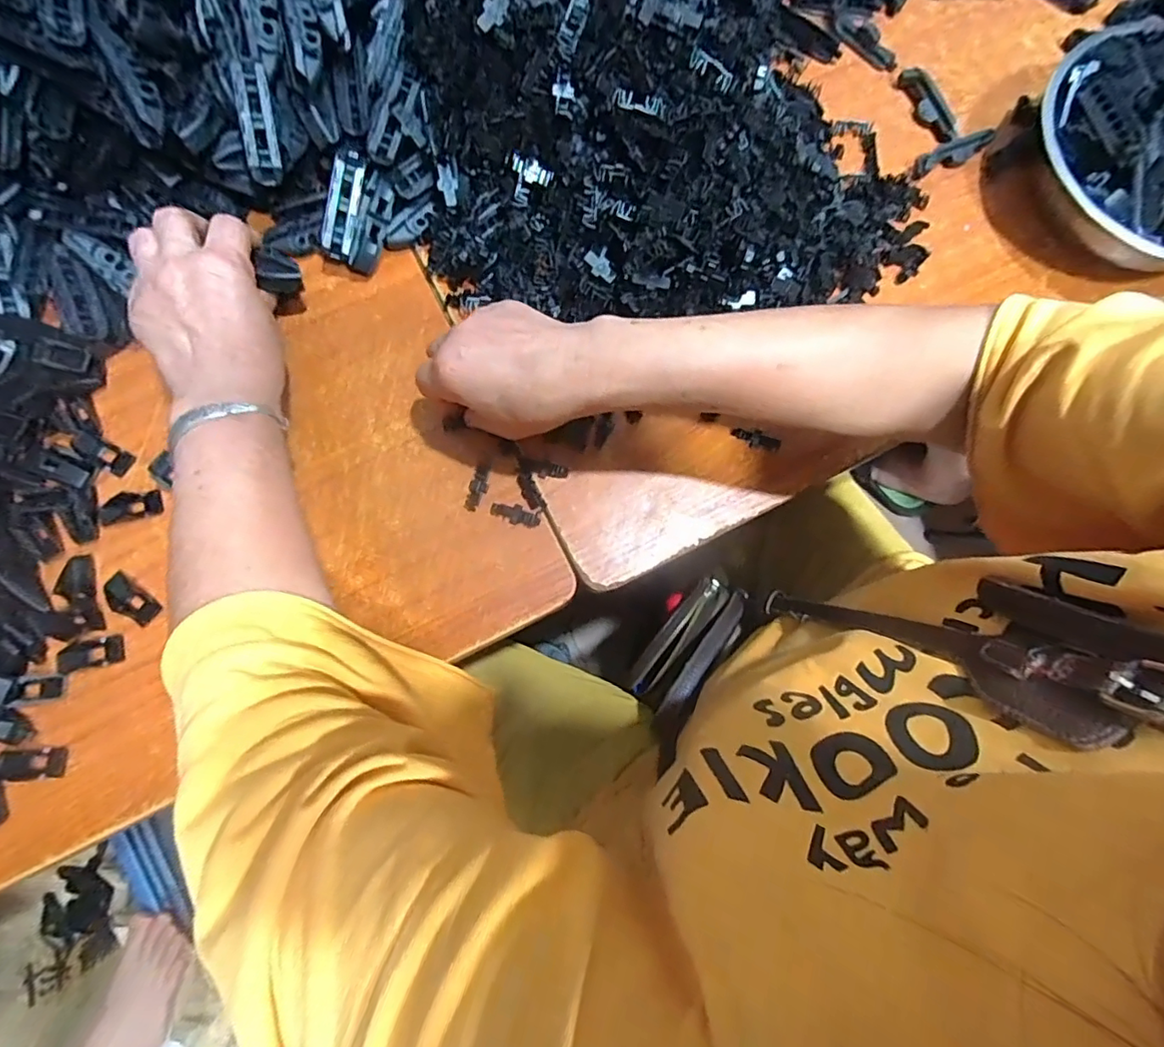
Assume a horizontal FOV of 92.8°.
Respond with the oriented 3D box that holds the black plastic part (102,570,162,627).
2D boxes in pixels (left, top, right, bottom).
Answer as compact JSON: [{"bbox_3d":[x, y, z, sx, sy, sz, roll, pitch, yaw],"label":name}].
[{"bbox_3d":[-0.311,0.052,0.379,0.043,0.004,0.022,38,81,6],"label":"black plastic part"}]

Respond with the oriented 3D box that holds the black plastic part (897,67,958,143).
[{"bbox_3d":[0.289,-0.350,0.465,0.009,0.020,0.074,-25,81,-6],"label":"black plastic part"}]

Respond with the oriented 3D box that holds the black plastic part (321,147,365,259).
[{"bbox_3d":[-0.173,-0.233,0.405,0.022,0.014,0.073,15,99,2],"label":"black plastic part"}]

